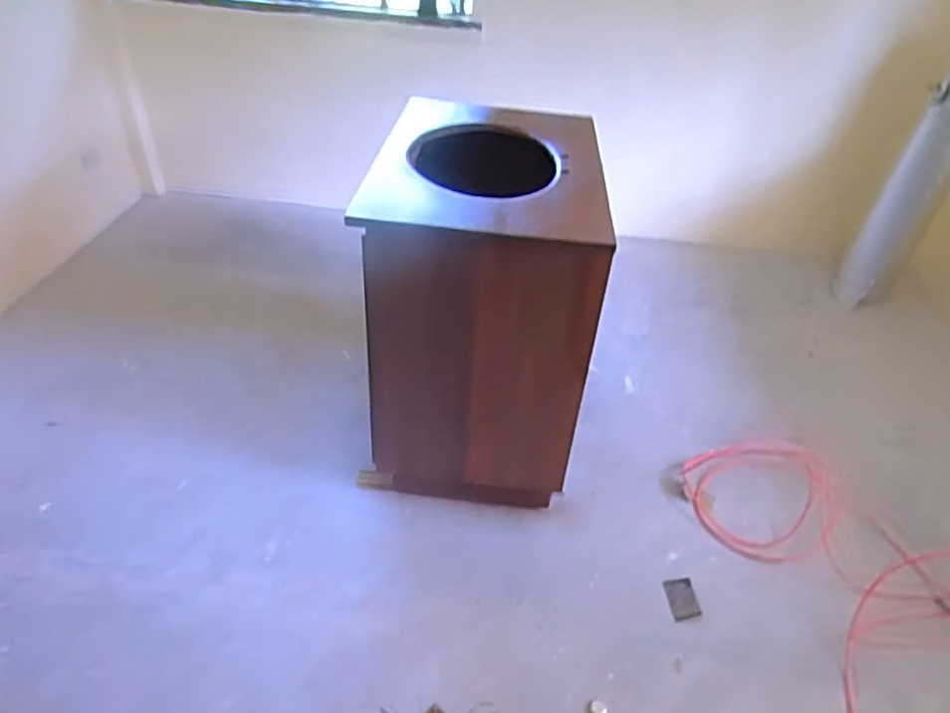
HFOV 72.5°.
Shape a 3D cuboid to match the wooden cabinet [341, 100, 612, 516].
[{"bbox_3d":[0.027,-0.164,1.884,0.539,0.832,0.730,5,41,2],"label":"wooden cabinet"}]

